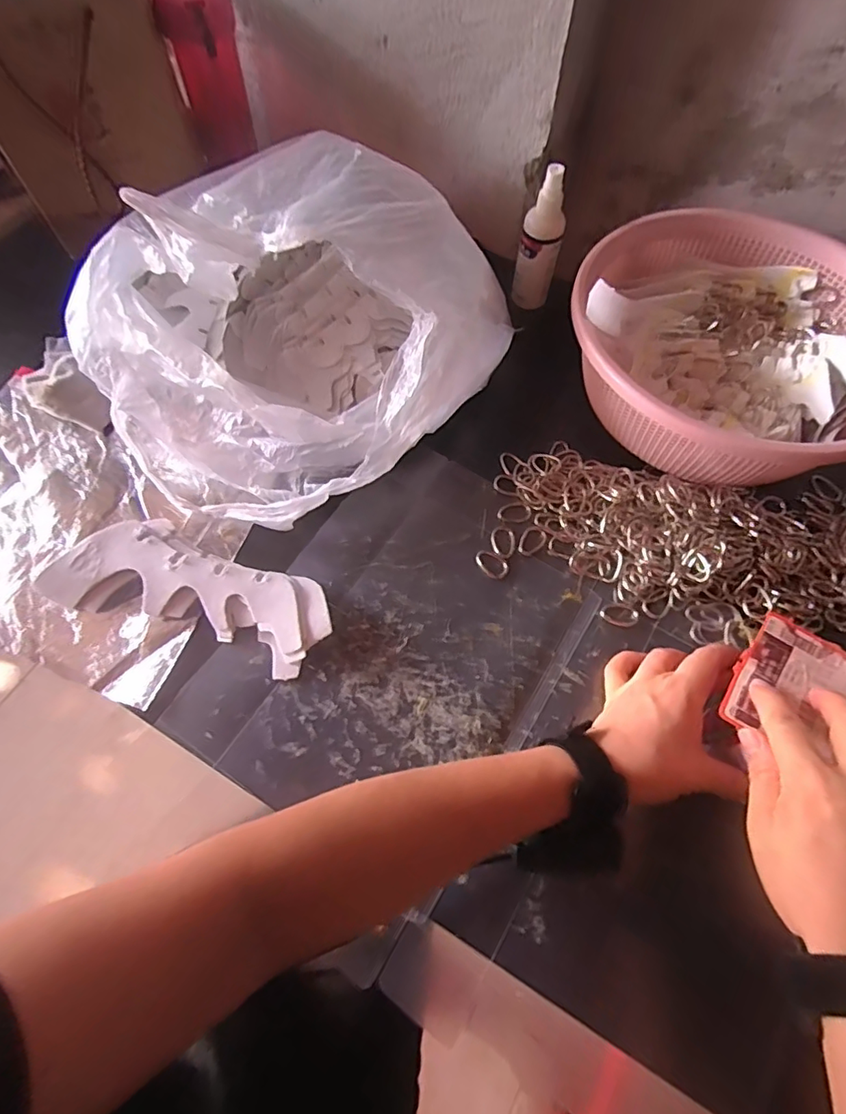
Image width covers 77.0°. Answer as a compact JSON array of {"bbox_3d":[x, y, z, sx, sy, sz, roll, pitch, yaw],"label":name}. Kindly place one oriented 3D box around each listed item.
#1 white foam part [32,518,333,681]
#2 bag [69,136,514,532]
[{"bbox_3d":[-0.180,0.024,0.420,0.224,0.027,0.082,17,66,8],"label":"white foam part"},{"bbox_3d":[-0.122,-0.189,0.444,0.306,0.162,0.299,35,70,15],"label":"bag"}]

